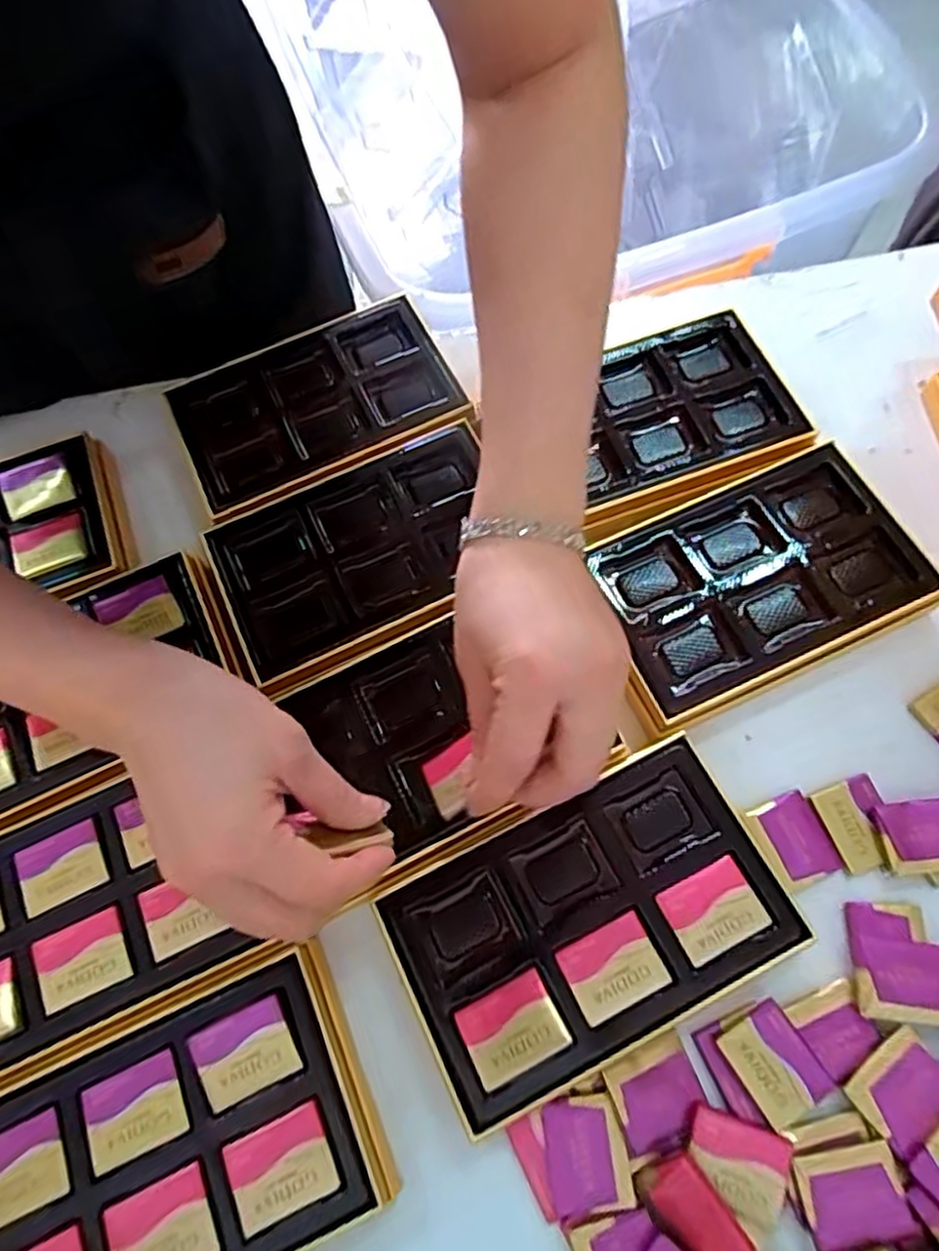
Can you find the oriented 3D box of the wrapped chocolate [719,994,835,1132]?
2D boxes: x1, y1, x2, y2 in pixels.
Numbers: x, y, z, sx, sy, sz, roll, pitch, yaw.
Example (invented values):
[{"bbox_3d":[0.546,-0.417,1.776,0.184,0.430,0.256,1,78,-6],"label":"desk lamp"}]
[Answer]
[{"bbox_3d":[0.127,0.183,0.299,0.031,0.004,0.038,-30,69,-10],"label":"wrapped chocolate"}]

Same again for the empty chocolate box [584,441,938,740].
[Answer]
[{"bbox_3d":[0.144,-0.021,0.374,0.163,0.029,0.104,-22,68,-7],"label":"empty chocolate box"}]

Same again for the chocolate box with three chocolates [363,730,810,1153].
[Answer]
[{"bbox_3d":[0.050,0.129,0.315,0.160,0.024,0.101,-24,68,-8],"label":"chocolate box with three chocolates"}]

